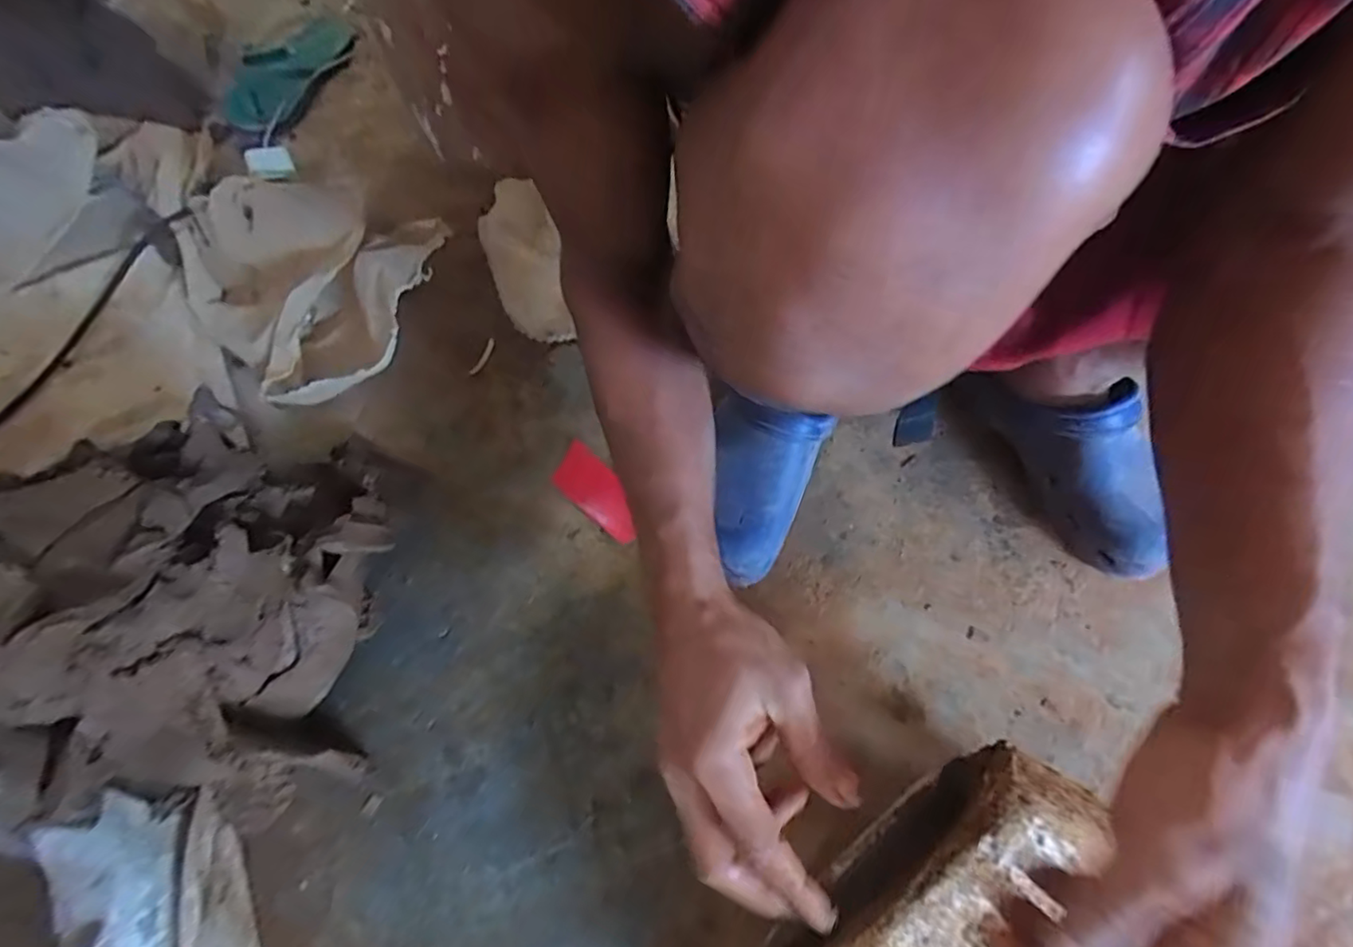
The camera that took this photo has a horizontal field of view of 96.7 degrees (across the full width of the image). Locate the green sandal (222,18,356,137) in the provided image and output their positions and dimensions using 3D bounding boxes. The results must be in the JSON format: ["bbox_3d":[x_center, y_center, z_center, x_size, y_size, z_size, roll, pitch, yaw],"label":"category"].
[{"bbox_3d":[-0.543,-0.572,0.858,0.099,0.048,0.292,9,61,5],"label":"green sandal"}]

